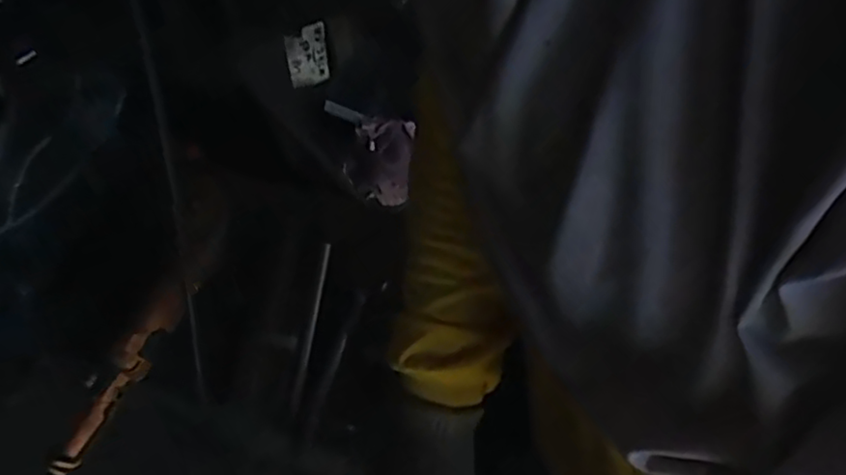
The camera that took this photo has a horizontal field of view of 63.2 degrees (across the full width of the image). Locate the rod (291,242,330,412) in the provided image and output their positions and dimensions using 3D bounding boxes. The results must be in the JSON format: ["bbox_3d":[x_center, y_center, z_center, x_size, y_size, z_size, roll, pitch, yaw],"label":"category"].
[{"bbox_3d":[-0.140,0.108,0.865,0.011,0.012,0.220,4,61,9],"label":"rod"}]

